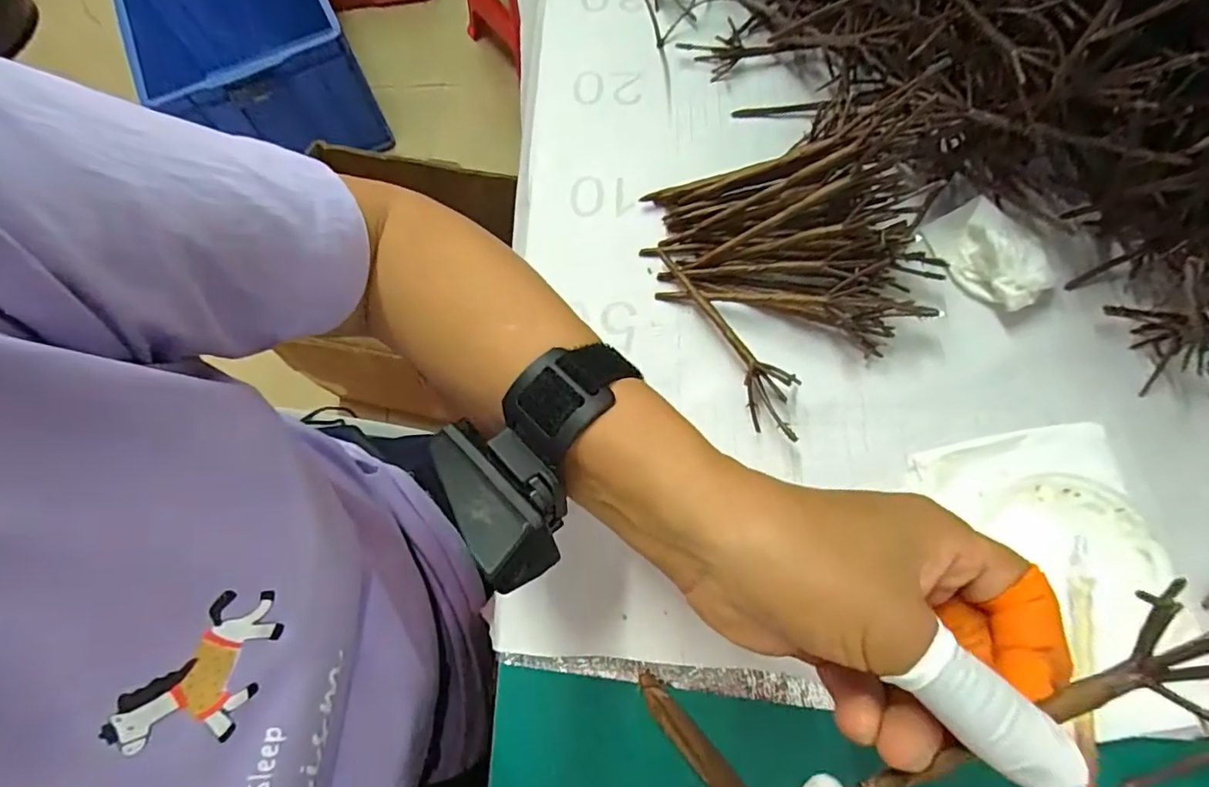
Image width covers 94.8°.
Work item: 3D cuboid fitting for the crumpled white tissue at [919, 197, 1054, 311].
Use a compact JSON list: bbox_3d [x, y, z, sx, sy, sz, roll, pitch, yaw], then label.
[{"bbox_3d":[0.223,-0.082,0.325,0.030,0.032,0.073,-27,70,-7],"label":"crumpled white tissue"}]

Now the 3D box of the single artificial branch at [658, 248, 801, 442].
[{"bbox_3d":[0.074,-0.034,0.319,0.028,0.018,0.134,-24,70,-6],"label":"single artificial branch"}]

